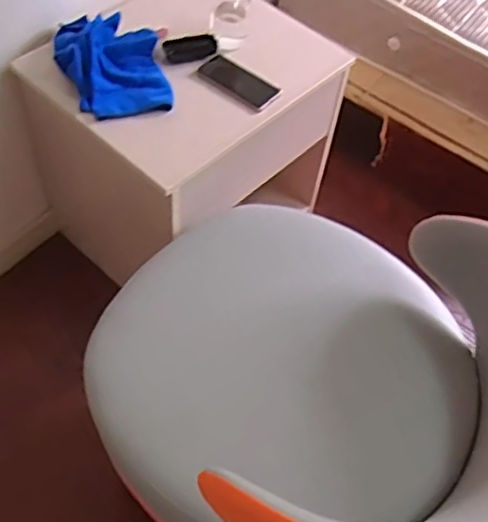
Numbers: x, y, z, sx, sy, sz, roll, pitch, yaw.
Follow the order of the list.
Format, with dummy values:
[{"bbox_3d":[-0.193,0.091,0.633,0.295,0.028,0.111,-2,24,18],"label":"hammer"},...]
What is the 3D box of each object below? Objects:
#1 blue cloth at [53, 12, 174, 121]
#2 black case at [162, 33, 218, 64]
[{"bbox_3d":[-0.252,-0.379,1.217,0.204,0.065,0.240,-10,57,-12],"label":"blue cloth"},{"bbox_3d":[-0.111,-0.432,1.296,0.106,0.027,0.053,-12,57,-13],"label":"black case"}]

